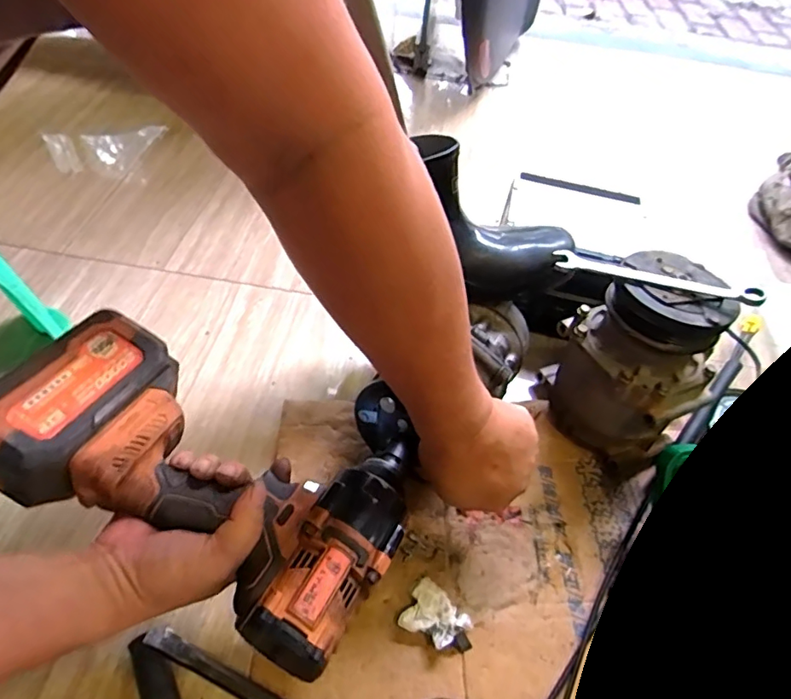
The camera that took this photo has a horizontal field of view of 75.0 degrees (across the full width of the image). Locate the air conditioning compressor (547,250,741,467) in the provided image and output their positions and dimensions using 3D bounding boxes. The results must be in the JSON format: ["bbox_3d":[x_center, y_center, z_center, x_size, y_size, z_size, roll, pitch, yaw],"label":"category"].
[{"bbox_3d":[0.242,0.017,0.519,0.118,0.193,0.137,-13,53,-14],"label":"air conditioning compressor"}]

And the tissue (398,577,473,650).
[{"bbox_3d":[0.035,0.225,0.435,0.052,0.023,0.043,26,54,16],"label":"tissue"}]

